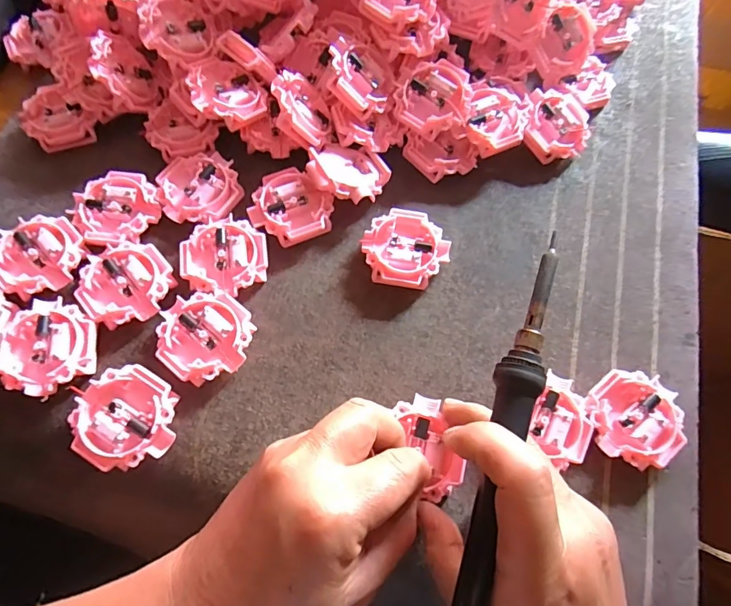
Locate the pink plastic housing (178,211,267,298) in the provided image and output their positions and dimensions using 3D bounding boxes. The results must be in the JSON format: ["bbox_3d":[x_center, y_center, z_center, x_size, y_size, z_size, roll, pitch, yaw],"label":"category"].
[{"bbox_3d":[-0.089,-0.028,0.290,0.051,0.015,0.050,1,69,-2],"label":"pink plastic housing"}]

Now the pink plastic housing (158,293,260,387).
[{"bbox_3d":[-0.094,0.021,0.270,0.051,0.016,0.052,16,69,4],"label":"pink plastic housing"}]

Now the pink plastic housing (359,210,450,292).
[{"bbox_3d":[0.026,-0.034,0.299,0.055,0.015,0.052,1,69,-2],"label":"pink plastic housing"}]

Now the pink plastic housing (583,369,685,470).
[{"bbox_3d":[0.155,0.067,0.265,0.053,0.017,0.051,1,69,-2],"label":"pink plastic housing"}]

